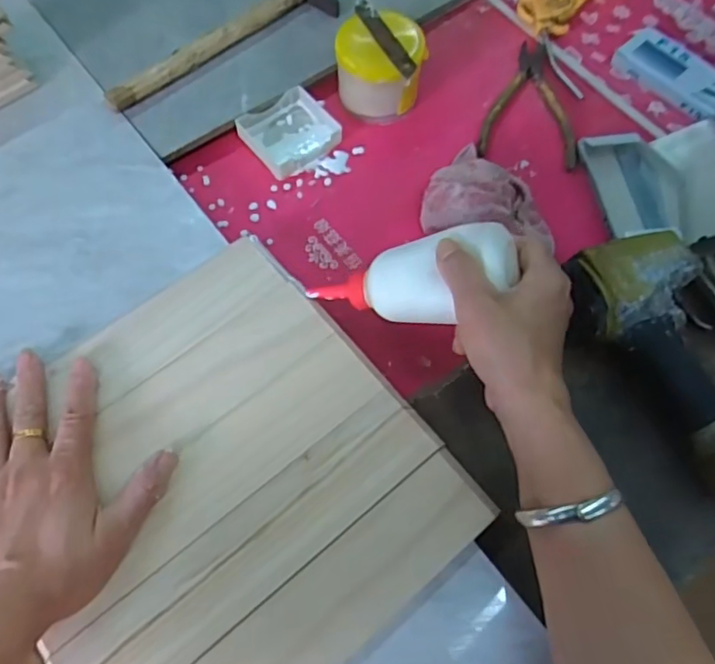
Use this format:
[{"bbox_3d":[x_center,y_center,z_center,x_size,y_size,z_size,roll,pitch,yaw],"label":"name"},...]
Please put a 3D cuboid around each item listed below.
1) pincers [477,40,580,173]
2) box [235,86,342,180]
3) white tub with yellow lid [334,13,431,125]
[{"bbox_3d":[0.175,-0.224,0.565,0.089,0.010,0.150,16,66,6],"label":"pincers"},{"bbox_3d":[-0.063,-0.188,0.555,0.079,0.016,0.075,-33,70,-16],"label":"box"},{"bbox_3d":[0.020,-0.245,0.551,0.078,0.067,0.069,7,65,2],"label":"white tub with yellow lid"}]

